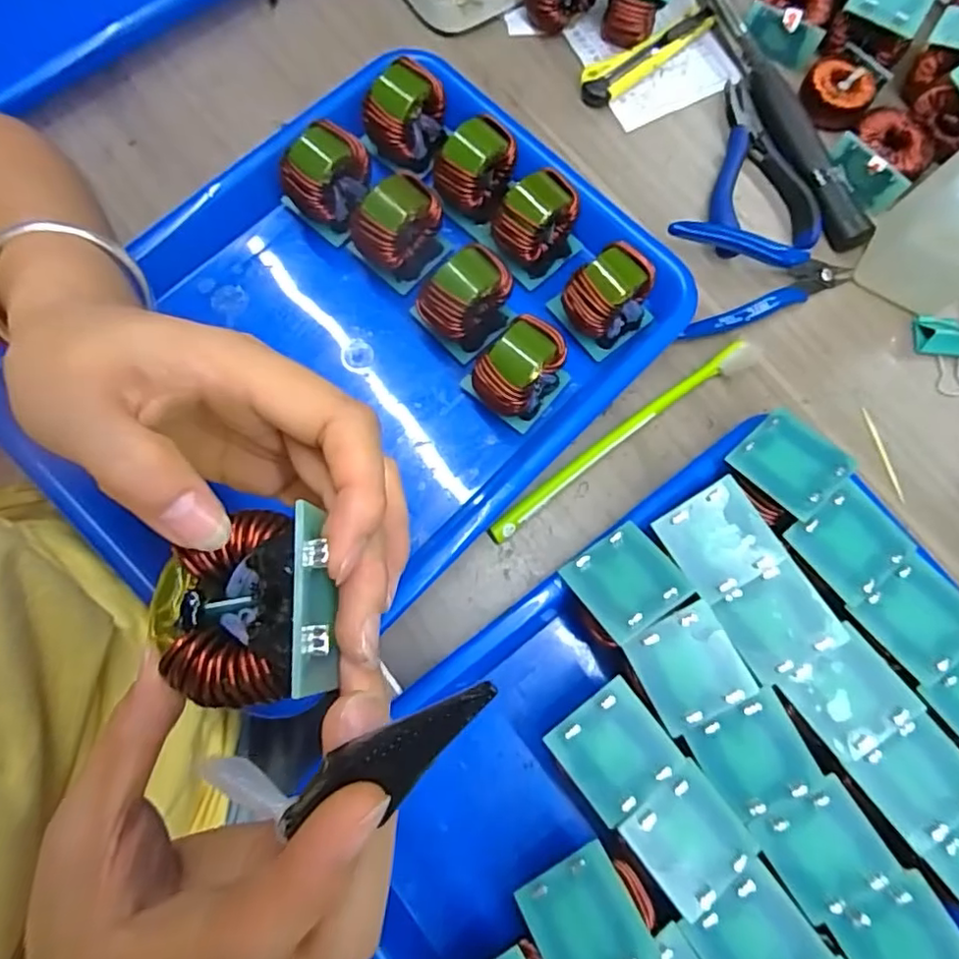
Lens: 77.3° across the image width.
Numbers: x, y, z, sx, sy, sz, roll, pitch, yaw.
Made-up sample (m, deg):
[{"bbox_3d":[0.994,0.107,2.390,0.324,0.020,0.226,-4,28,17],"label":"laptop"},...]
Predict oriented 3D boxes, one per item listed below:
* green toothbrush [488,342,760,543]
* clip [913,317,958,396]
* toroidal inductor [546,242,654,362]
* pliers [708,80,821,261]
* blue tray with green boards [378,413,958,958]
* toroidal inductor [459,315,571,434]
[{"bbox_3d":[0.083,-0.024,0.338,0.189,0.015,0.015,-34,80,-9],"label":"green toothbrush"},{"bbox_3d":[0.288,-0.078,0.357,0.041,0.026,0.047,6,77,-1],"label":"clip"},{"bbox_3d":[0.070,-0.101,0.335,0.045,0.048,0.046,-39,83,-11],"label":"toroidal inductor"},{"bbox_3d":[0.177,-0.202,0.385,0.061,0.017,0.124,-2,77,-2],"label":"pliers"},{"bbox_3d":[0.102,0.147,0.280,0.310,0.065,0.247,-34,80,-9],"label":"blue tray with green boards"},{"bbox_3d":[0.020,-0.058,0.325,0.045,0.048,0.047,40,78,5],"label":"toroidal inductor"}]

